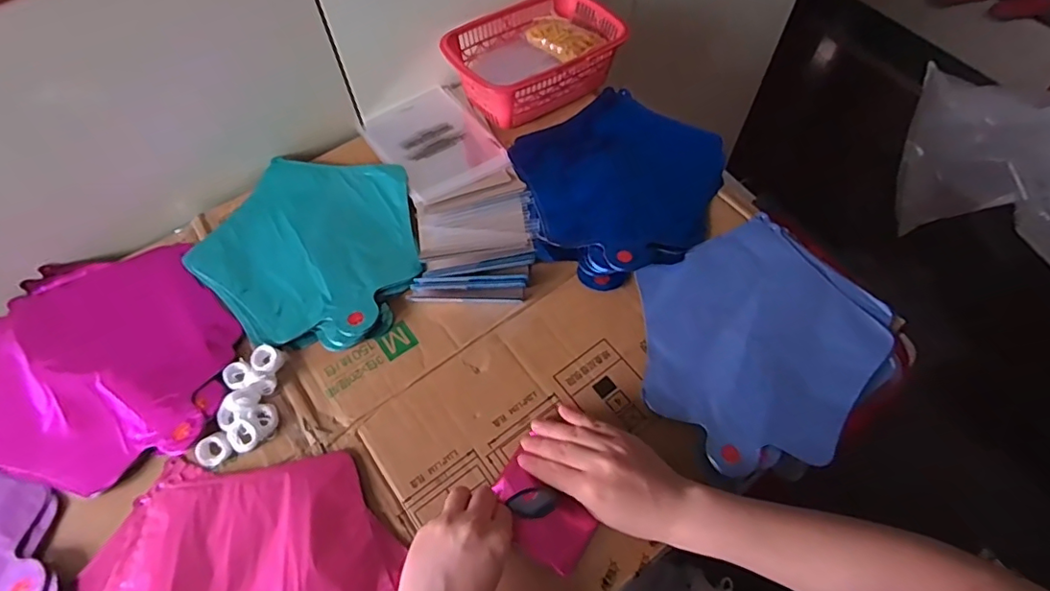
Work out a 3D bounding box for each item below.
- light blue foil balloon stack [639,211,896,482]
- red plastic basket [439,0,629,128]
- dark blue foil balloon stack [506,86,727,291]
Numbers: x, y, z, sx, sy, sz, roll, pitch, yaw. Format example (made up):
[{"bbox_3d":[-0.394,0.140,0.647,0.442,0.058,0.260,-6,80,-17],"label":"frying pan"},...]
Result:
[{"bbox_3d":[0.224,0.037,0.527,0.248,0.014,0.216,-35,64,-19],"label":"light blue foil balloon stack"},{"bbox_3d":[0.010,-0.303,0.690,0.207,0.066,0.141,-30,62,-16],"label":"red plastic basket"},{"bbox_3d":[0.103,-0.134,0.621,0.242,0.020,0.229,-32,63,-17],"label":"dark blue foil balloon stack"}]

